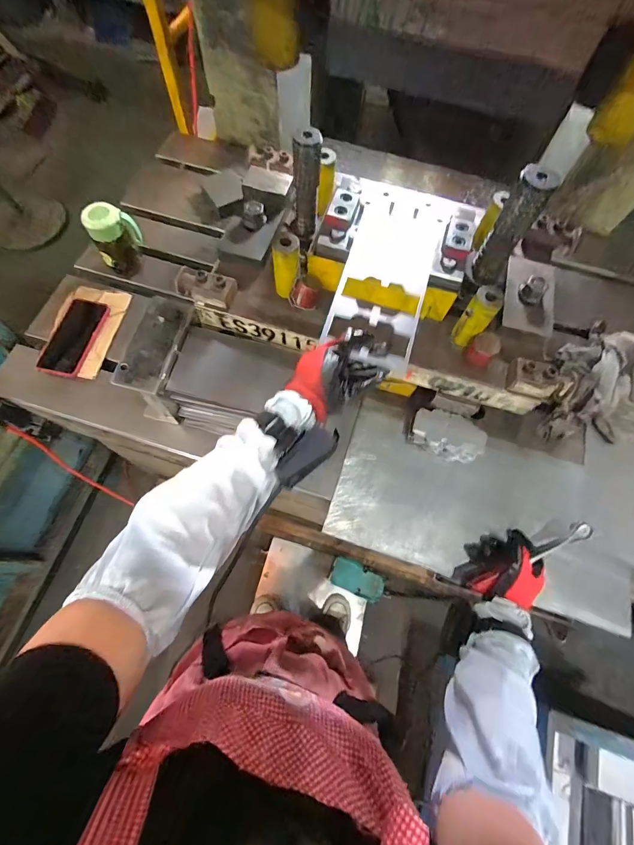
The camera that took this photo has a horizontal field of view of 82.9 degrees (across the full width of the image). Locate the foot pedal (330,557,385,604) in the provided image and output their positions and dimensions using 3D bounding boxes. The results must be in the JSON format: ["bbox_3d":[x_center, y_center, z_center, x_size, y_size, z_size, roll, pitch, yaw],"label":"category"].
[{"bbox_3d":[0.143,0.553,1.265,0.191,0.067,0.096,23,68,6],"label":"foot pedal"}]

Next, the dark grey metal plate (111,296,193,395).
[{"bbox_3d":[-0.252,-0.124,0.557,0.068,0.025,0.160,11,68,1],"label":"dark grey metal plate"}]

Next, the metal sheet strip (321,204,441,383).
[{"bbox_3d":[0.097,-0.205,0.518,0.123,0.010,0.268,17,69,4],"label":"metal sheet strip"}]

